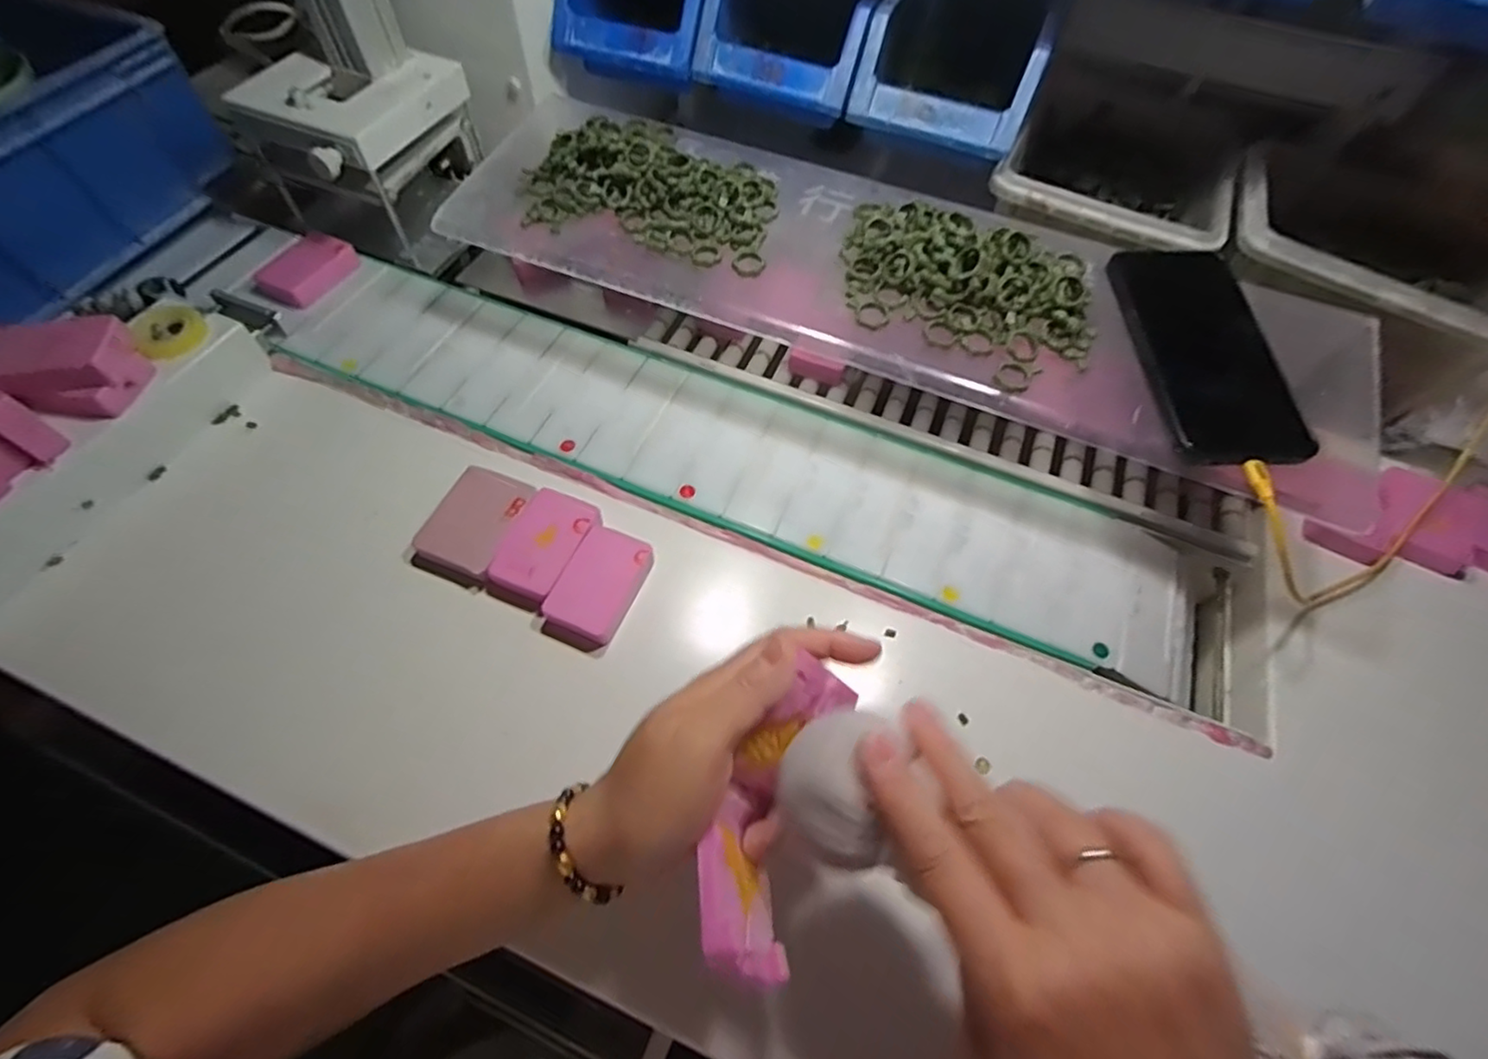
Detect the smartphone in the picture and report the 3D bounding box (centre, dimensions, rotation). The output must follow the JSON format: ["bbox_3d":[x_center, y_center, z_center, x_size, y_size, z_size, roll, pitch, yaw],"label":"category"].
[{"bbox_3d":[0.286,-0.112,0.393,0.079,0.016,0.163,-1,60,-5],"label":"smartphone"}]

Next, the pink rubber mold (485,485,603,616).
[{"bbox_3d":[-0.131,0.013,0.414,0.046,0.015,0.077,19,62,9],"label":"pink rubber mold"}]

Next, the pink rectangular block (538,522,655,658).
[{"bbox_3d":[-0.092,0.037,0.402,0.046,0.016,0.075,21,62,10],"label":"pink rectangular block"}]

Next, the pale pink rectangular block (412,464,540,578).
[{"bbox_3d":[-0.178,-0.006,0.421,0.052,0.018,0.071,17,62,8],"label":"pale pink rectangular block"}]

